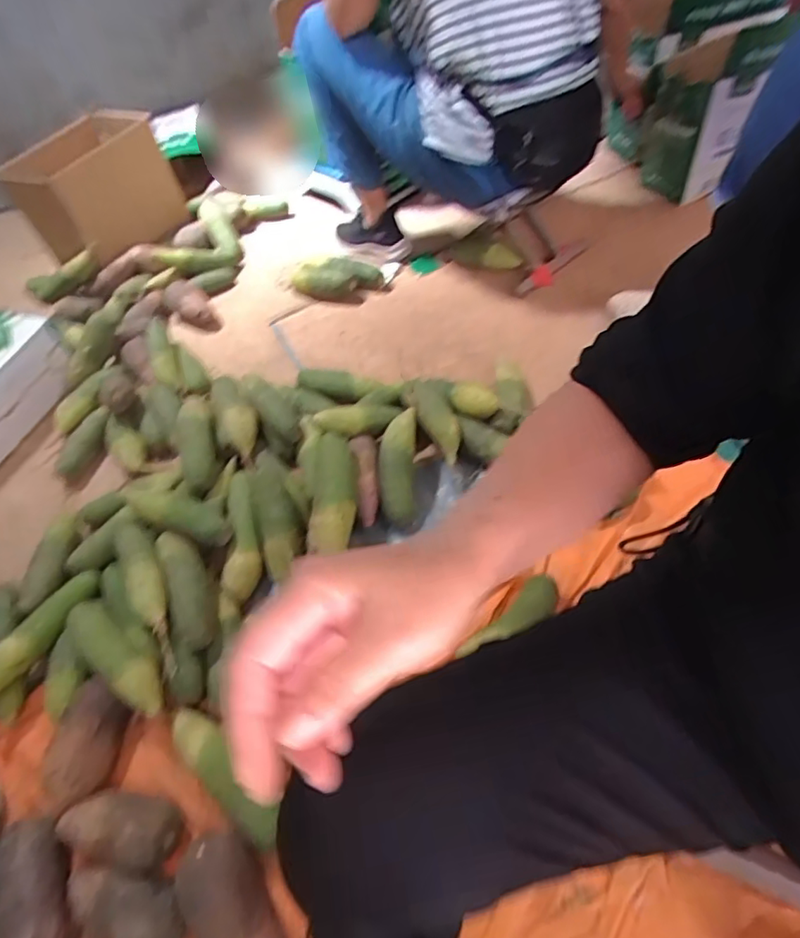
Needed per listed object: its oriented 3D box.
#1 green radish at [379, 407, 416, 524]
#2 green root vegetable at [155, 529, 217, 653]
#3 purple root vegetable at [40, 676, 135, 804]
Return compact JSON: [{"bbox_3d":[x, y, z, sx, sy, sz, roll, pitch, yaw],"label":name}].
[{"bbox_3d":[-0.004,-0.005,0.896,0.057,0.048,0.188,3,84,8],"label":"green radish"},{"bbox_3d":[-0.305,0.168,0.813,0.060,0.050,0.197,-23,52,-8],"label":"green root vegetable"},{"bbox_3d":[-0.397,0.345,0.713,0.062,0.065,0.140,8,54,15],"label":"purple root vegetable"}]

